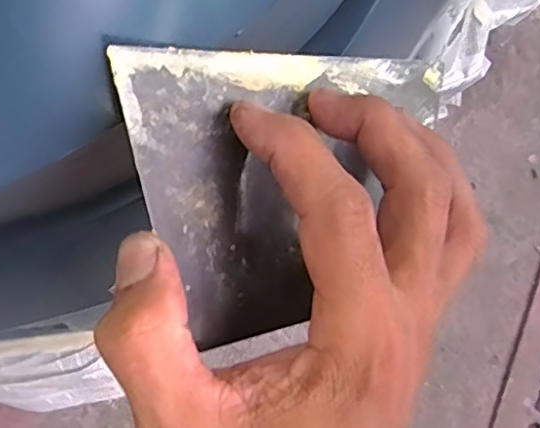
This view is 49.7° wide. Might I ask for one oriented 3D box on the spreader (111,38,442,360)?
[{"bbox_3d":[0.014,-0.008,0.216,0.137,0.004,0.097,-8,102,-36],"label":"spreader"}]

